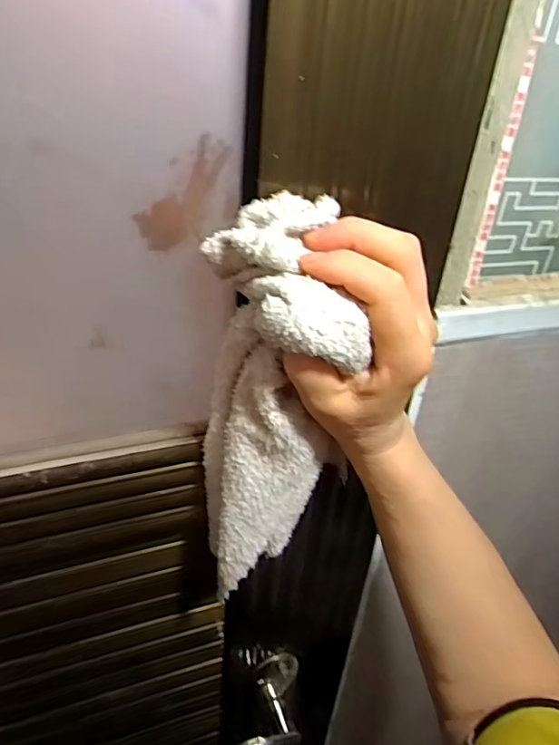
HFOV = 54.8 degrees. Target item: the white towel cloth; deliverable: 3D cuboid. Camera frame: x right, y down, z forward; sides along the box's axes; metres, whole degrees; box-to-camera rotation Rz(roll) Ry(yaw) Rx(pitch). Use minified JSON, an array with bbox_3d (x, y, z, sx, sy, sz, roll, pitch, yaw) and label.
[{"bbox_3d":[0.000,0.025,0.314,0.088,0.235,0.067,17,32,21],"label":"white towel cloth"}]

